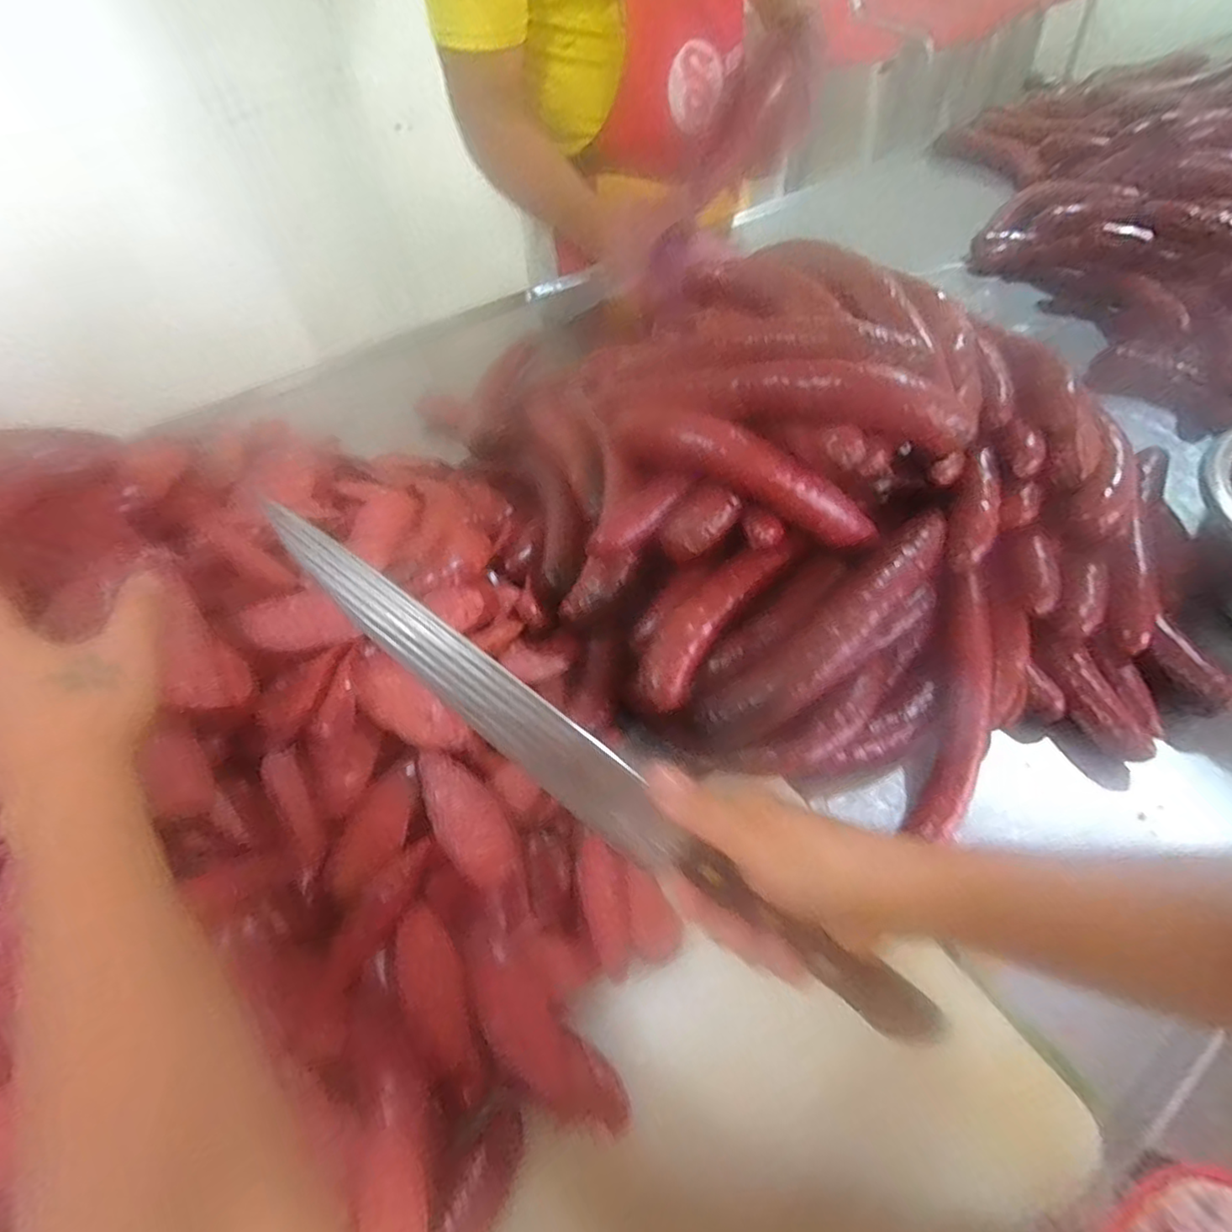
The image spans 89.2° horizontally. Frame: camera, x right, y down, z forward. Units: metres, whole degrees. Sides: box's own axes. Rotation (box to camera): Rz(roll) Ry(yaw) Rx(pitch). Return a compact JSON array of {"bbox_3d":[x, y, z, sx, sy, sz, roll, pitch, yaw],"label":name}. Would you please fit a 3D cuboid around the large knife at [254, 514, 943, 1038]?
[{"bbox_3d":[-0.023,0.070,0.310,0.392,0.031,0.028,36,62,9],"label":"large knife"}]

